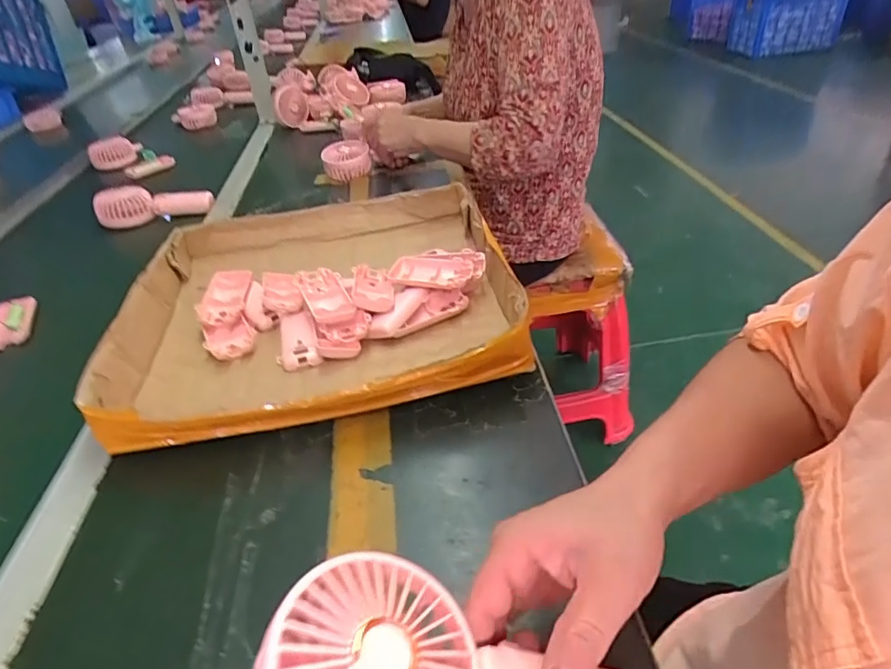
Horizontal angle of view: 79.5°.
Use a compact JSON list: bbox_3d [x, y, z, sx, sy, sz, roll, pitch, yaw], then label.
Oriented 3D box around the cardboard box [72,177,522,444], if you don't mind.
[{"bbox_3d":[-0.142,-0.044,0.598,0.399,0.080,0.361,-8,37,-3],"label":"cardboard box"}]

